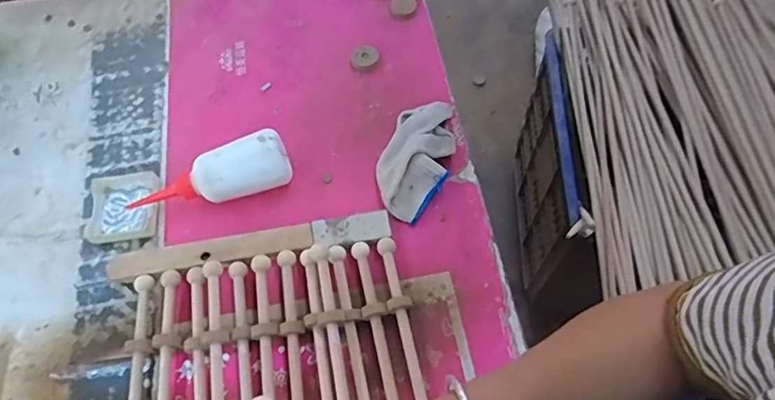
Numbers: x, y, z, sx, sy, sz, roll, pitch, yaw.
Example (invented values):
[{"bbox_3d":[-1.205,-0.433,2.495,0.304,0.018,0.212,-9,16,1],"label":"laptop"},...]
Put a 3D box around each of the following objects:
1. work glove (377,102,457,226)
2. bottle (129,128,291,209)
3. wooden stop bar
[{"bbox_3d":[0.035,-0.051,0.564,0.075,0.035,0.144,23,67,15],"label":"work glove"},{"bbox_3d":[-0.196,-0.019,0.554,0.177,0.057,0.052,-18,63,-5],"label":"bottle"},{"bbox_3d":[-0.142,0.049,0.533,0.289,0.013,0.032,-10,63,-2],"label":"wooden stop bar"}]

